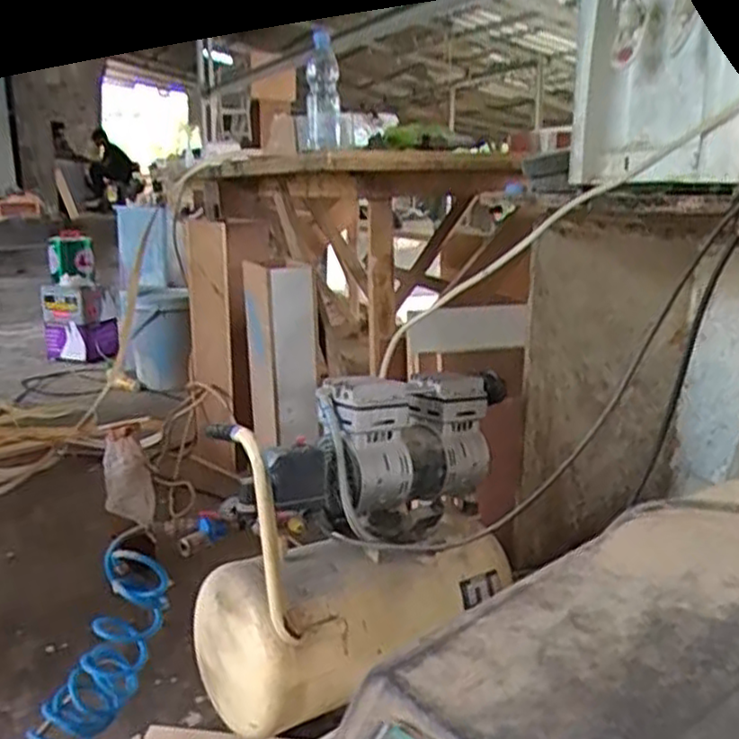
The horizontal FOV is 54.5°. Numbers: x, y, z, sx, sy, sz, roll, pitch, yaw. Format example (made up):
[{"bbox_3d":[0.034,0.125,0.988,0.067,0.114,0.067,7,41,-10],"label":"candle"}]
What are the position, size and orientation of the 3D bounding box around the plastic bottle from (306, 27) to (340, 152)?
[{"bbox_3d":[-0.086,-0.523,1.348,0.062,0.203,0.080,0,15,-3],"label":"plastic bottle"}]

